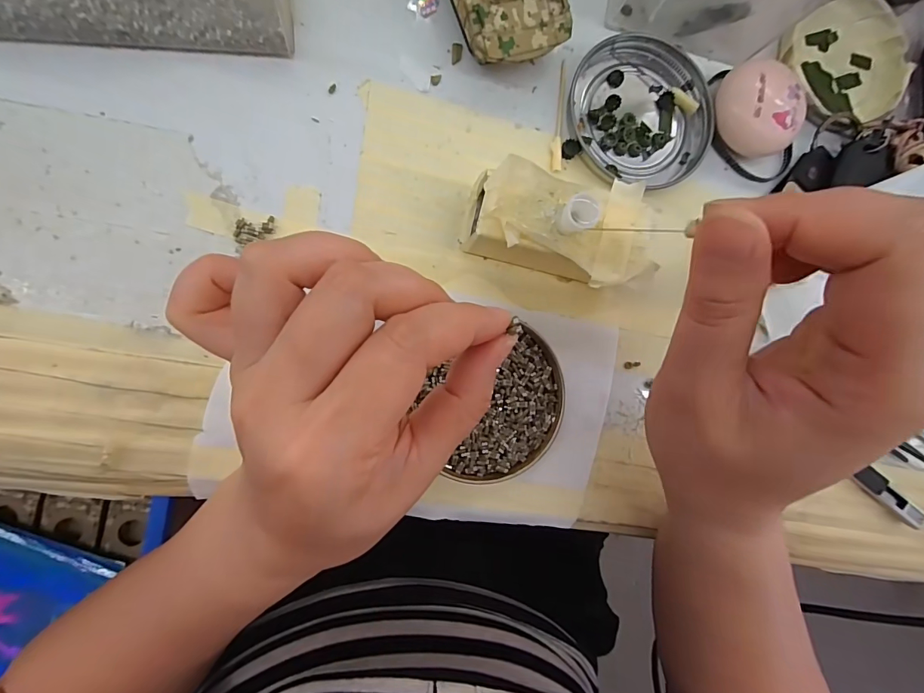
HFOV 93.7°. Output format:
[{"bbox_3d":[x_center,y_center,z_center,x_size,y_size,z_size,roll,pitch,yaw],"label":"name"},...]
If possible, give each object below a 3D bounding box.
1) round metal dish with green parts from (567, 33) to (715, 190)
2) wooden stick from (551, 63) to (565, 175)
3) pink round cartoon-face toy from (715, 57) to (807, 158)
[{"bbox_3d":[0.095,-0.124,0.228,0.076,0.008,0.074,0,89,-10],"label":"round metal dish with green parts"},{"bbox_3d":[0.050,-0.120,0.222,0.006,0.004,0.059,4,89,-10],"label":"wooden stick"},{"bbox_3d":[0.156,-0.125,0.231,0.039,0.023,0.046,-34,95,-8],"label":"pink round cartoon-face toy"}]

